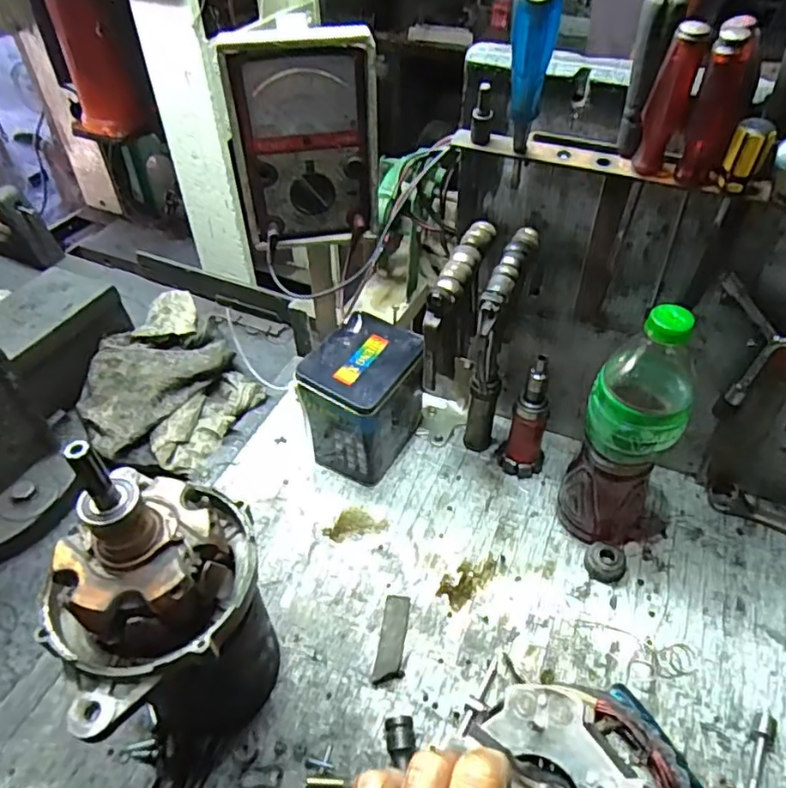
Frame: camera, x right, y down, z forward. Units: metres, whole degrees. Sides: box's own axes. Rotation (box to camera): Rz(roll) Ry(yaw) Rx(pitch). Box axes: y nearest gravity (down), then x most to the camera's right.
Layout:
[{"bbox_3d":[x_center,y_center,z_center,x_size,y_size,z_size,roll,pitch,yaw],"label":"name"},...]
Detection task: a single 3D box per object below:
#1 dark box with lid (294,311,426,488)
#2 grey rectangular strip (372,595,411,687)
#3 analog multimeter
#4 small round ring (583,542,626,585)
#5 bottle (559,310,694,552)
[{"bbox_3d":[-0.033,0.008,0.665,0.095,0.137,0.127,23,51,21],"label":"dark box with lid"},{"bbox_3d":[0.000,0.223,0.546,0.025,0.004,0.081,8,47,7],"label":"grey rectangular strip"},{"bbox_3d":[-0.075,-0.212,0.515,0.121,0.168,0.032,-10,47,-10],"label":"analog multimeter"},{"bbox_3d":[0.208,0.166,0.583,0.038,0.016,0.033,14,48,12],"label":"small round ring"},{"bbox_3d":[0.215,0.041,0.530,0.092,0.269,0.080,30,53,25],"label":"bottle"}]

